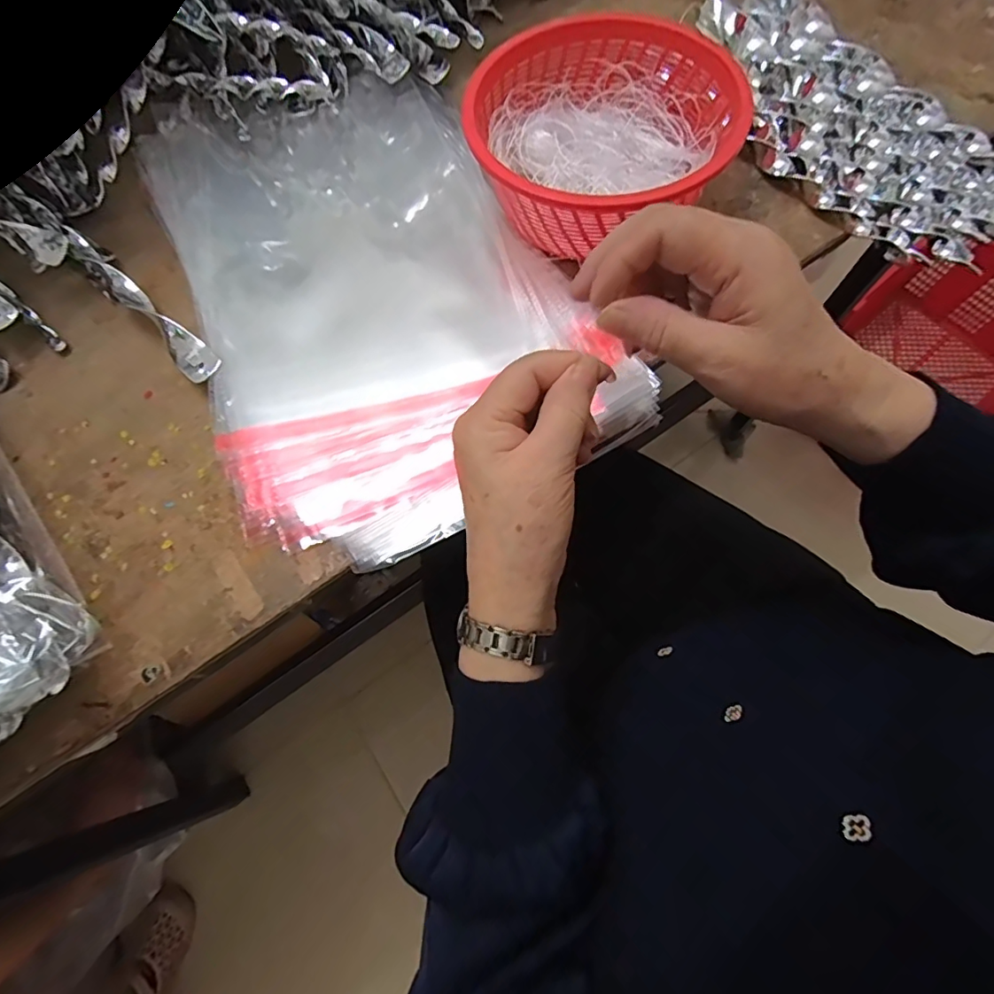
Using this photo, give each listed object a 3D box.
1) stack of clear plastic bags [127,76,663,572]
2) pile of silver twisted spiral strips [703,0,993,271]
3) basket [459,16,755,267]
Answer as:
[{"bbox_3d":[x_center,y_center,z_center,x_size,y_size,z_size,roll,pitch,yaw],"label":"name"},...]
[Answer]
[{"bbox_3d":[-0.101,-0.168,0.390,0.259,0.031,0.424,-25,69,-6],"label":"stack of clear plastic bags"},{"bbox_3d":[0.260,-0.290,0.386,0.111,0.037,0.286,-34,73,-9],"label":"pile of silver twisted spiral strips"},{"bbox_3d":[0.070,-0.252,0.360,0.171,0.068,0.170,-8,71,-1],"label":"basket"}]

